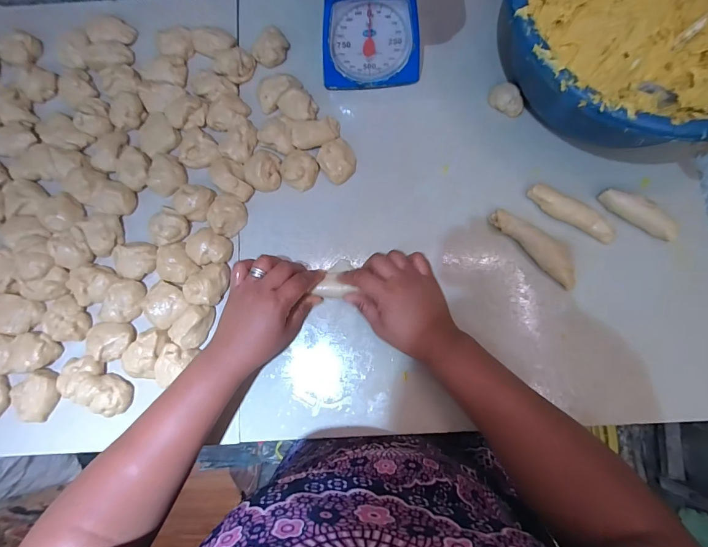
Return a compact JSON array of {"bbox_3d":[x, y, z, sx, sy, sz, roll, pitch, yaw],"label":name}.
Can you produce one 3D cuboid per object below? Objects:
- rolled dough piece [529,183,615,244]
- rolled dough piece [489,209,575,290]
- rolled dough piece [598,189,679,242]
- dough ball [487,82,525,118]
[{"bbox_3d":[0.258,-0.071,0.411,0.107,0.019,0.023,31,82,5],"label":"rolled dough piece"},{"bbox_3d":[0.213,-0.033,0.407,0.120,0.024,0.029,44,83,7],"label":"rolled dough piece"},{"bbox_3d":[0.340,-0.072,0.416,0.090,0.025,0.028,38,83,6],"label":"rolled dough piece"},{"bbox_3d":[0.194,-0.220,0.438,0.047,0.020,0.026,37,83,6],"label":"dough ball"}]

